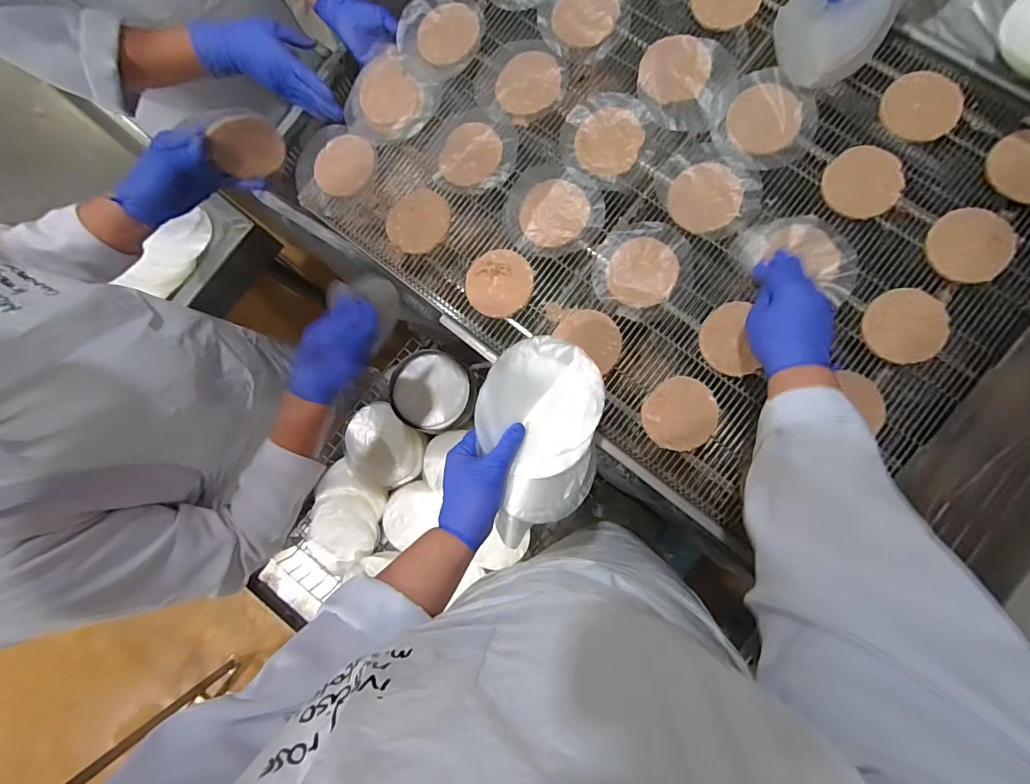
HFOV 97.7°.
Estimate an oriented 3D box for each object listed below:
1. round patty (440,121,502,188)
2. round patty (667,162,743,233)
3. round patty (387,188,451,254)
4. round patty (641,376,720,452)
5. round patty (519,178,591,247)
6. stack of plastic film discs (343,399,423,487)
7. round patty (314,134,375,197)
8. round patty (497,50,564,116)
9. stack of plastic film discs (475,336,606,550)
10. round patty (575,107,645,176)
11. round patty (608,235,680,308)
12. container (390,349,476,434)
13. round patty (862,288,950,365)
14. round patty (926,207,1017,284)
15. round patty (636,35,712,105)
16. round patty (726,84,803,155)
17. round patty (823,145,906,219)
[{"bbox_3d":[-0.057,-0.310,0.587,0.077,0.004,0.085,15,86,8],"label":"round patty"},{"bbox_3d":[0.232,-0.238,0.550,0.082,0.004,0.085,-1,84,7],"label":"round patty"},{"bbox_3d":[-0.126,-0.223,0.589,0.082,0.006,0.076,-1,84,7],"label":"round patty"},{"bbox_3d":[0.192,0.026,0.524,0.080,0.013,0.083,-1,84,7],"label":"round patty"},{"bbox_3d":[0.049,-0.224,0.566,0.081,0.005,0.084,-1,84,7],"label":"round patty"},{"bbox_3d":[-0.246,0.100,0.826,0.152,0.035,0.125,39,89,5],"label":"stack of plastic film discs"},{"bbox_3d":[-0.230,-0.306,0.607,0.084,0.010,0.071,-41,81,1],"label":"round patty"},{"bbox_3d":[0.018,-0.407,0.593,0.082,0.004,0.087,-1,84,7],"label":"round patty"},{"bbox_3d":[0.022,0.048,0.464,0.123,0.024,0.203,7,85,7],"label":"stack of plastic film discs"},{"bbox_3d":[0.119,-0.317,0.568,0.079,0.004,0.088,21,87,8],"label":"round patty"},{"bbox_3d":[0.155,-0.145,0.549,0.080,0.006,0.085,-1,84,7],"label":"round patty"},{"bbox_3d":[-0.152,0.002,0.834,0.128,0.085,0.139,0,86,3],"label":"container"},{"bbox_3d":[0.442,-0.075,0.507,0.085,0.006,0.083,-1,84,7],"label":"round patty"},{"bbox_3d":[0.512,-0.164,0.506,0.081,0.008,0.083,-1,84,7],"label":"round patty"},{"bbox_3d":[0.201,-0.404,0.565,0.083,0.014,0.086,-1,84,7],"label":"round patty"},{"bbox_3d":[0.304,-0.335,0.549,0.085,0.007,0.082,-1,84,7],"label":"round patty"},{"bbox_3d":[0.410,-0.247,0.527,0.082,0.005,0.083,-1,84,7],"label":"round patty"}]

